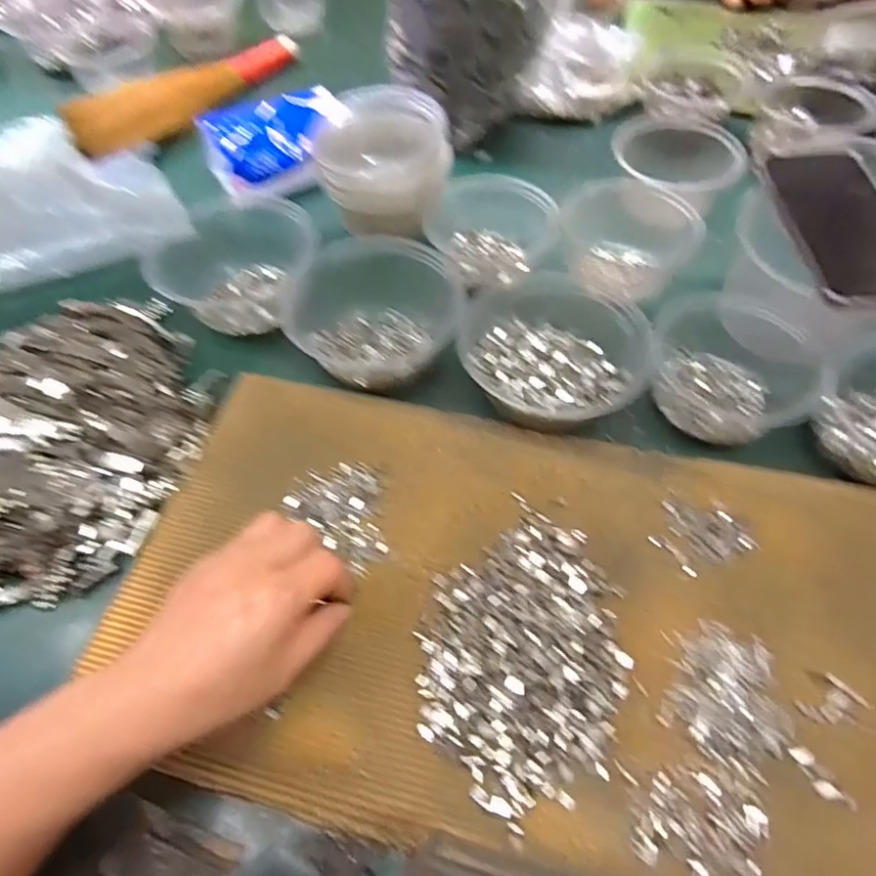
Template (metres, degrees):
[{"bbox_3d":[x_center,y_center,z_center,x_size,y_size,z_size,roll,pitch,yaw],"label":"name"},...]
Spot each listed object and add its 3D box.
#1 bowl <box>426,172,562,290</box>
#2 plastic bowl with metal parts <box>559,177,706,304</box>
[{"bbox_3d":[0.049,-0.192,0.496,0.091,0.062,0.099,-1,59,1],"label":"bowl"},{"bbox_3d":[0.171,-0.179,0.494,0.099,0.067,0.096,-1,59,1],"label":"plastic bowl with metal parts"}]

